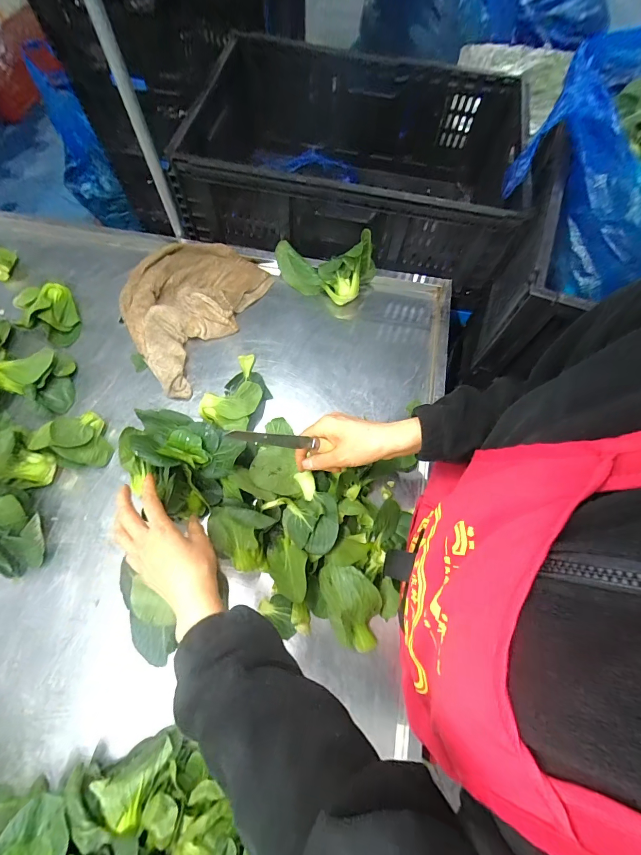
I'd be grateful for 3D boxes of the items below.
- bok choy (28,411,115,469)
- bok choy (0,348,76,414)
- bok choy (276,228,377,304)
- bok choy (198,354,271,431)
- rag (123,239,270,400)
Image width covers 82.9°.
[{"bbox_3d":[-0.373,0.016,0.559,0.087,0.065,0.085,1,70,-2],"label":"bok choy"},{"bbox_3d":[-0.466,-0.086,0.603,0.113,0.045,0.103,22,71,5],"label":"bok choy"},{"bbox_3d":[0.004,-0.296,0.659,0.187,0.115,0.076,12,70,2],"label":"bok choy"},{"bbox_3d":[-0.131,-0.058,0.606,0.088,0.042,0.145,26,71,7],"label":"bok choy"},{"bbox_3d":[-0.257,-0.227,0.667,0.221,0.038,0.304,26,71,7],"label":"rag"}]

